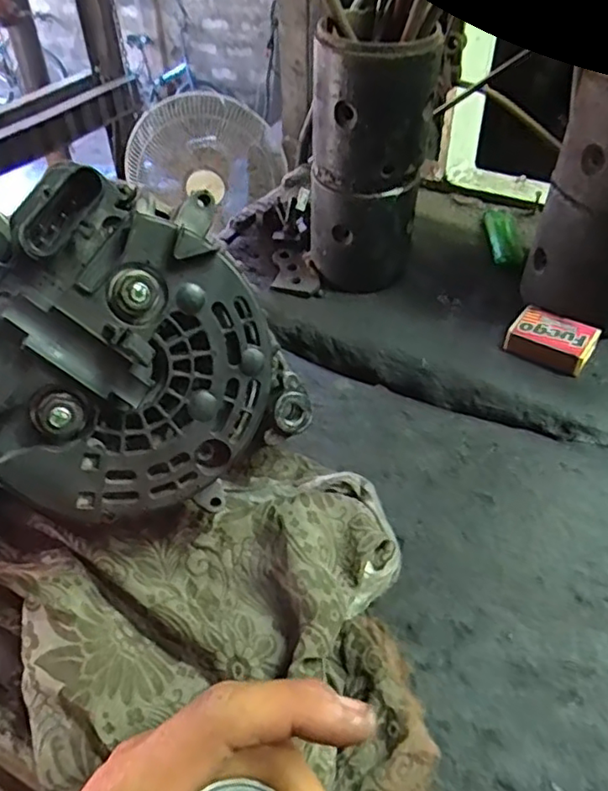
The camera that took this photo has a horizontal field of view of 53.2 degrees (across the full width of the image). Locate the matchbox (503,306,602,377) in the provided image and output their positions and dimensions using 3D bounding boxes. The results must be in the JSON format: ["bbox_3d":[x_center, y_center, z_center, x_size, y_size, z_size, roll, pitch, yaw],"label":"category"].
[{"bbox_3d":[0.170,-0.038,0.418,0.052,0.017,0.040,26,50,26],"label":"matchbox"}]

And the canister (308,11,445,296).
[{"bbox_3d":[0.049,-0.167,0.437,0.084,0.169,0.074,4,44,6],"label":"canister"}]

